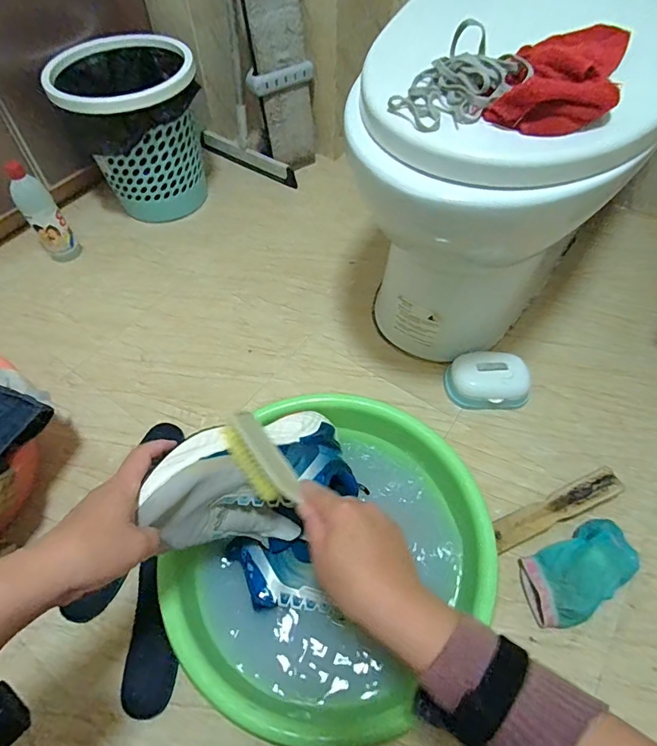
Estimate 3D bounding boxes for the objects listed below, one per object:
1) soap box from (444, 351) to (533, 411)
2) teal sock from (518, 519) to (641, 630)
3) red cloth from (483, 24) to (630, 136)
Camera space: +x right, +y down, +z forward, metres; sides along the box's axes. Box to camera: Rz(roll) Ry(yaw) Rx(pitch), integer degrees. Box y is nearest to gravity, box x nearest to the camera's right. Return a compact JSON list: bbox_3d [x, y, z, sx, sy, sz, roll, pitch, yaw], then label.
[{"bbox_3d":[0.266,0.011,0.758,0.129,0.062,0.091,-4,57,-3],"label":"soap box"},{"bbox_3d":[0.331,0.263,0.596,0.160,0.055,0.090,-22,60,-14],"label":"teal sock"},{"bbox_3d":[0.245,-0.308,0.455,0.098,0.042,0.214,26,61,16],"label":"red cloth"}]

